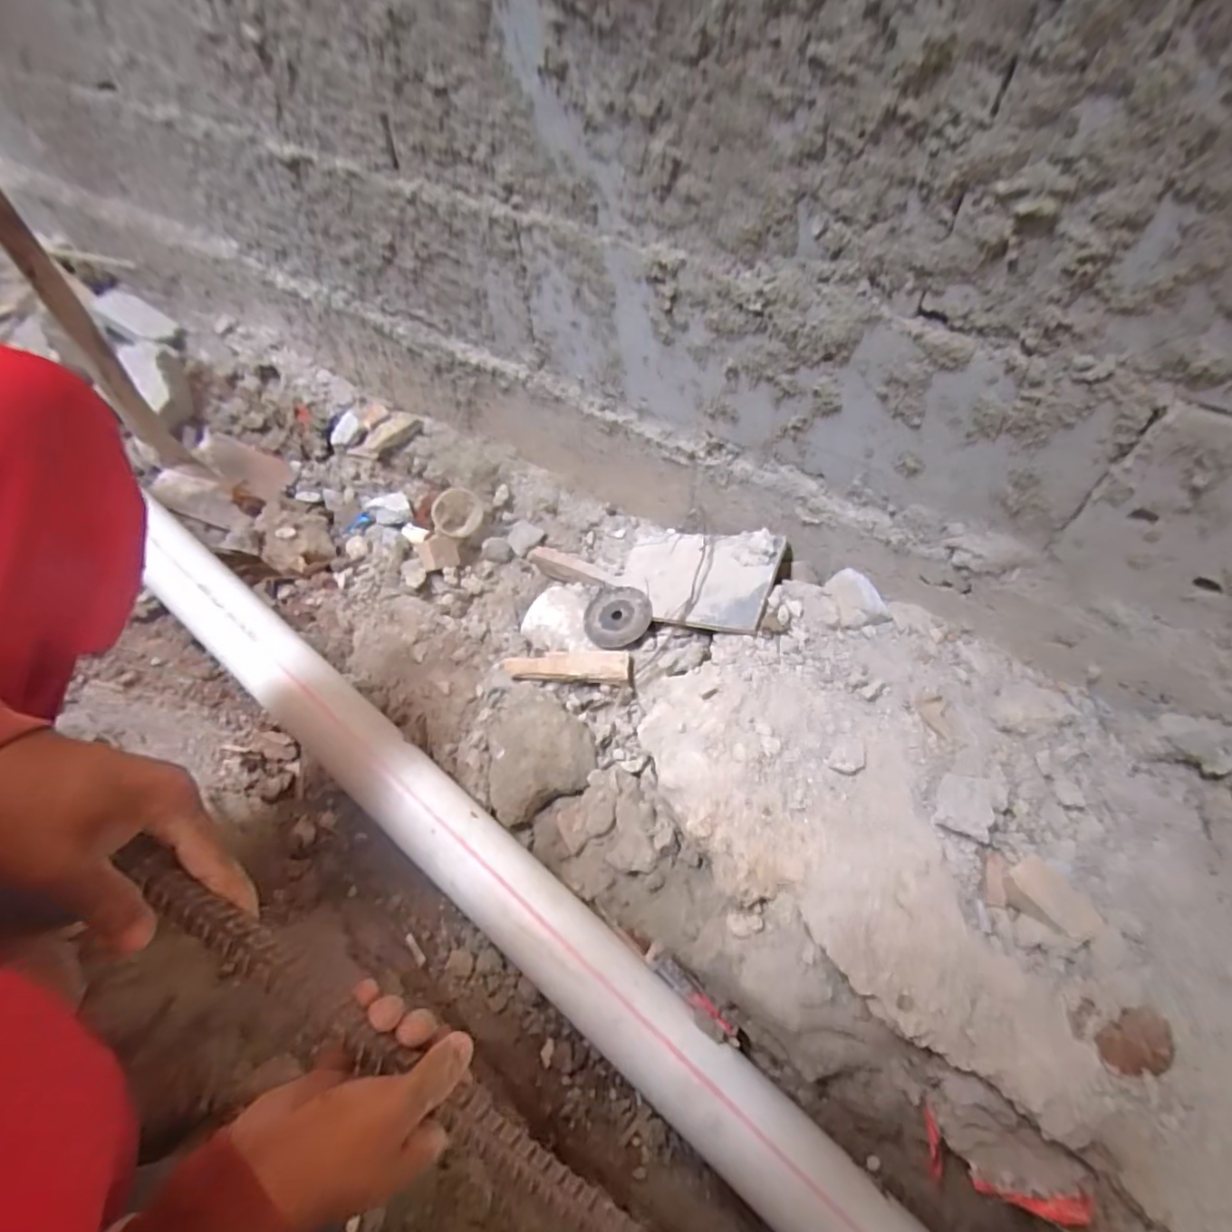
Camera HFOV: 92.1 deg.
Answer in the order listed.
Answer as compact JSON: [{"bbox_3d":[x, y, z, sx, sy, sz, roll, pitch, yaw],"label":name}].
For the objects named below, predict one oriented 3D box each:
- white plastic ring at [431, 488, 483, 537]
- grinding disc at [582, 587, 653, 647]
[{"bbox_3d":[-0.235,-0.153,0.882,0.080,0.040,0.072,-28,101,-22],"label":"white plastic ring"},{"bbox_3d":[0.002,0.000,0.752,0.085,0.008,0.089,-6,57,13],"label":"grinding disc"}]

